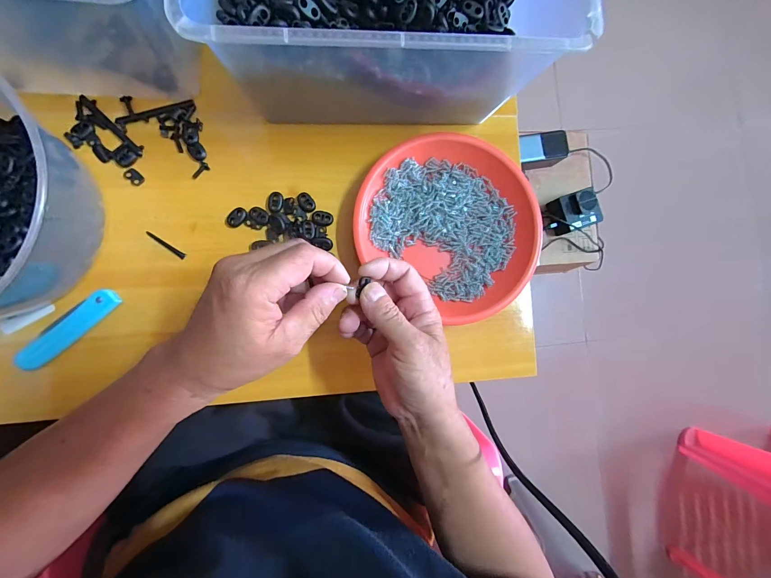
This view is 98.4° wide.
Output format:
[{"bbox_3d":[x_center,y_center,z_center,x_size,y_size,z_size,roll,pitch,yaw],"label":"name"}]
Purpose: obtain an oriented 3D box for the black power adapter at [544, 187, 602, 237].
[{"bbox_3d":[0.371,-0.148,0.648,0.085,0.048,0.075,-18,89,-8],"label":"black power adapter"}]

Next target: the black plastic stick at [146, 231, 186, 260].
[{"bbox_3d":[-0.220,-0.045,0.333,0.043,0.004,0.006,37,83,-4],"label":"black plastic stick"}]

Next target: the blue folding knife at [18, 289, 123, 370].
[{"bbox_3d":[-0.298,0.037,0.314,0.099,0.008,0.026,-40,92,-8],"label":"blue folding knife"}]

